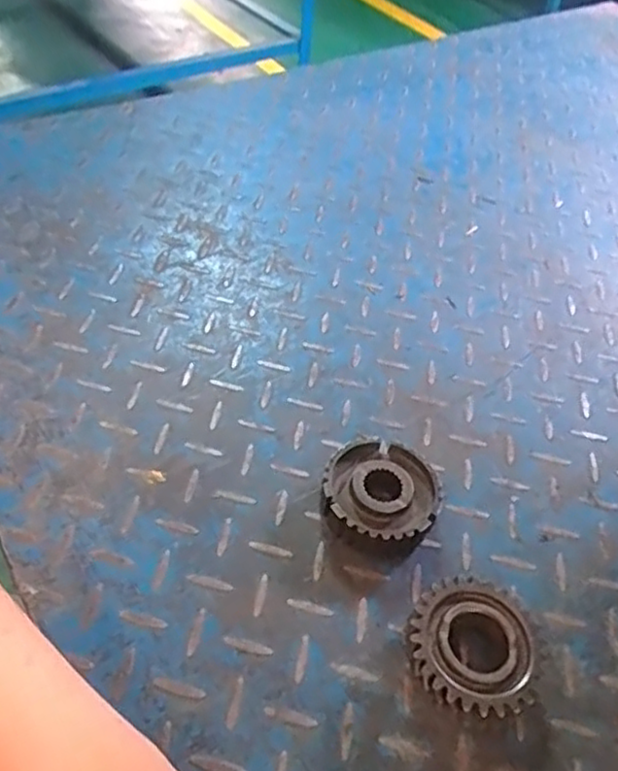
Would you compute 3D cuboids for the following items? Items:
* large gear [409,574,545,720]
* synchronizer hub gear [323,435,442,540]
[{"bbox_3d":[0.081,0.134,0.332,0.064,0.032,0.066,3,48,-3],"label":"large gear"},{"bbox_3d":[0.042,0.064,0.400,0.068,0.025,0.069,3,48,-3],"label":"synchronizer hub gear"}]

